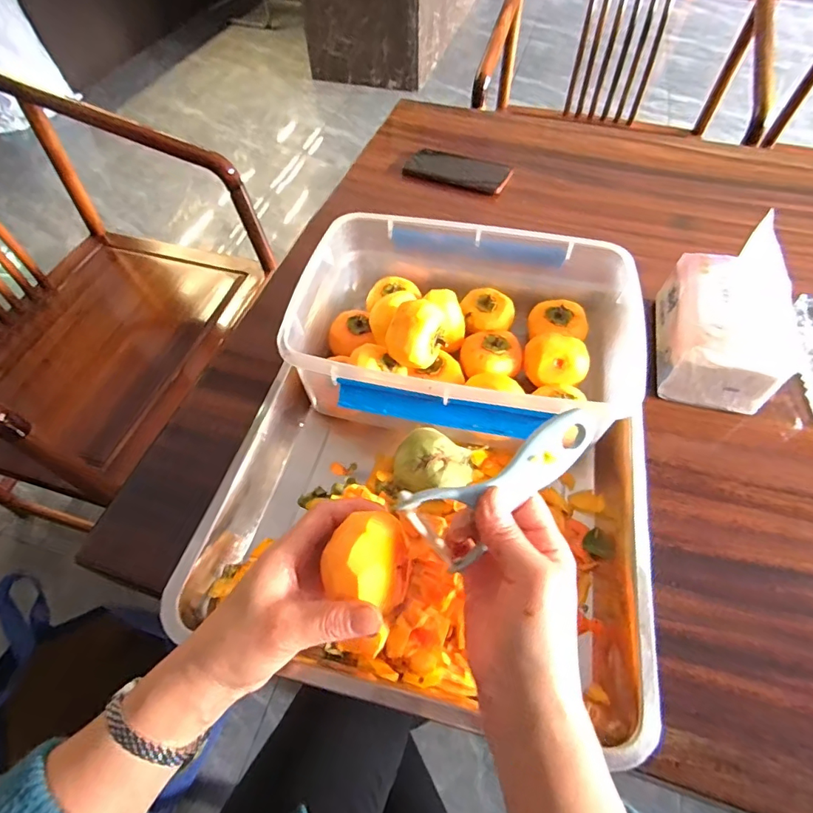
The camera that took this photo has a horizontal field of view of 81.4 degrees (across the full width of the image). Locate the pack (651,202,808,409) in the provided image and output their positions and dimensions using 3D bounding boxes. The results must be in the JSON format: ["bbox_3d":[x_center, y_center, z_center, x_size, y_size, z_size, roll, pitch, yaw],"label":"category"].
[{"bbox_3d":[0.327,-0.091,0.487,0.096,0.134,0.147,11,57,9],"label":"pack"}]

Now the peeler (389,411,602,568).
[{"bbox_3d":[0.058,0.041,0.277,0.119,0.046,0.021,-33,19,-11],"label":"peeler"}]

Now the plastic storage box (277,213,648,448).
[{"bbox_3d":[0.056,-0.078,0.480,0.315,0.107,0.246,7,57,6],"label":"plastic storage box"}]

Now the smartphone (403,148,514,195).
[{"bbox_3d":[0.083,-0.377,0.756,0.162,0.012,0.078,18,58,13],"label":"smartphone"}]

